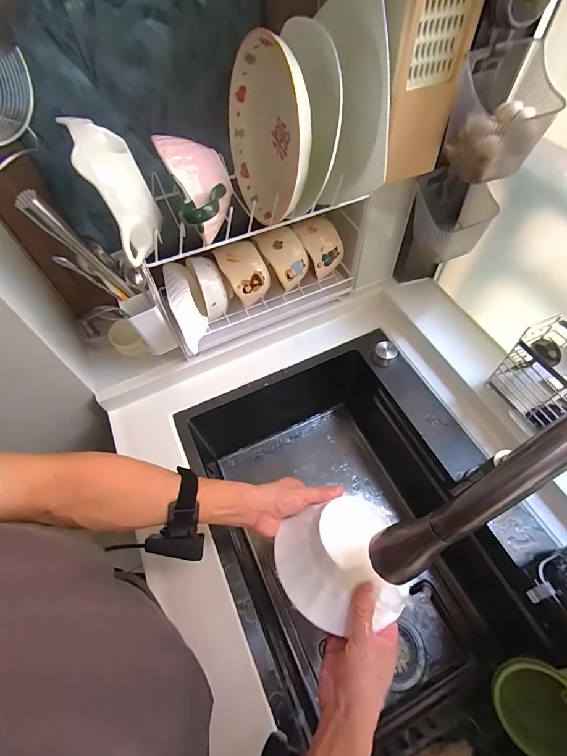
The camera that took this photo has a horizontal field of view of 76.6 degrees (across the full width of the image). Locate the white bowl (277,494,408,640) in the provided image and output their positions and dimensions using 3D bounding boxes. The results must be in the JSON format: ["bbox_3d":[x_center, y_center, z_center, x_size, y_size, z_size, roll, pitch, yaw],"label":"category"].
[{"bbox_3d":[0.064,0.223,0.435,0.141,0.051,0.137,-1,58,2],"label":"white bowl"}]

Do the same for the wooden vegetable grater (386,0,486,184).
[{"bbox_3d":[0.177,-0.392,0.401,0.095,0.326,0.017,-18,59,-11],"label":"wooden vegetable grater"}]

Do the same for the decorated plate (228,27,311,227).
[{"bbox_3d":[-0.019,-0.316,0.473,0.034,0.195,0.195,-18,47,-23],"label":"decorated plate"}]

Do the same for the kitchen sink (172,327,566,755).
[{"bbox_3d":[0.140,0.287,0.631,0.436,0.265,0.708,-23,60,-12],"label":"kitchen sink"}]

